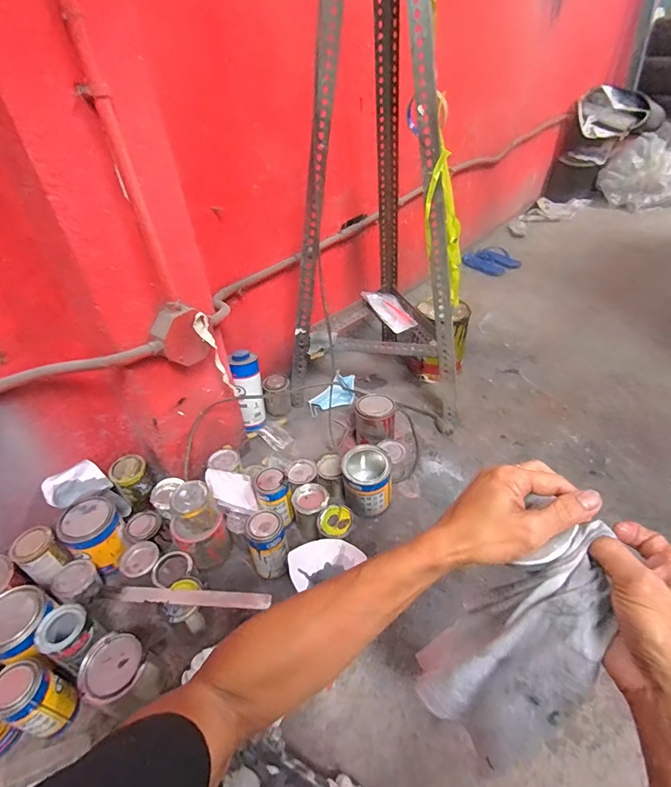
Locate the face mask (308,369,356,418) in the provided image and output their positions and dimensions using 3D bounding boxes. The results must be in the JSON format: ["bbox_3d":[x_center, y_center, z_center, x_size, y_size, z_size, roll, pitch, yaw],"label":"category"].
[{"bbox_3d":[-0.006,0.003,1.217,0.093,0.041,0.166,29,49,35],"label":"face mask"}]

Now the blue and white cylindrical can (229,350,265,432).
[{"bbox_3d":[-0.221,-0.003,1.099,0.071,0.194,0.087,-12,39,-10],"label":"blue and white cylindrical can"}]

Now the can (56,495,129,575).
[{"bbox_3d":[-0.469,0.281,0.833,0.097,0.122,0.095,-3,39,2],"label":"can"}]

